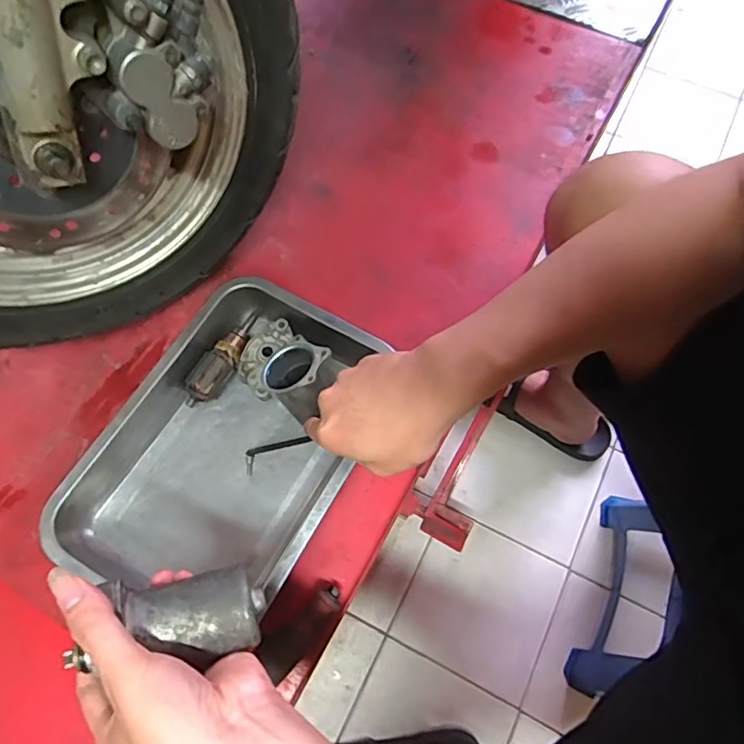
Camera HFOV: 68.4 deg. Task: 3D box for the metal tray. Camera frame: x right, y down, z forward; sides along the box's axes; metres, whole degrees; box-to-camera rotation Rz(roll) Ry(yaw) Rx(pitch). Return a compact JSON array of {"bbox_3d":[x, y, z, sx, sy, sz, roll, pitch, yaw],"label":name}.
[{"bbox_3d":[-0.128,0.067,0.508,0.210,0.054,0.299,29,74,10],"label":"metal tray"}]

